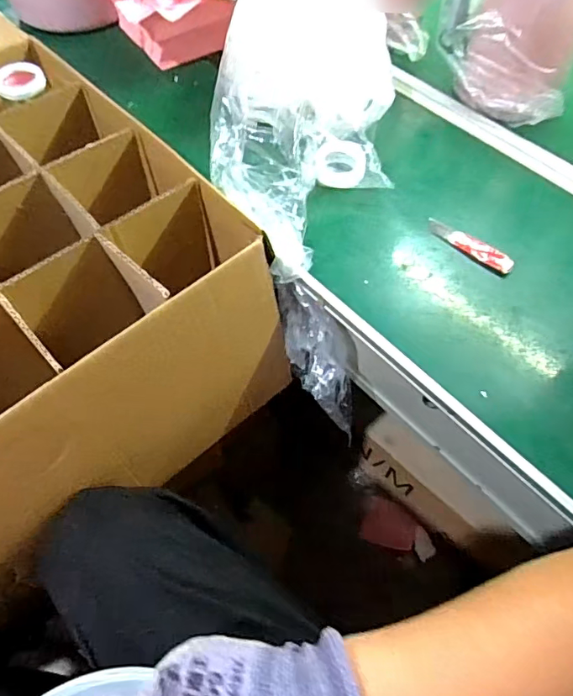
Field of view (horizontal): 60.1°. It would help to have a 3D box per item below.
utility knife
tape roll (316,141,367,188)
[{"bbox_3d":[0.208,-0.116,0.562,0.025,0.015,0.105,-38,67,-21],"label":"utility knife"},{"bbox_3d":[0.067,-0.228,0.615,0.060,0.028,0.060,0,59,-1],"label":"tape roll"}]

